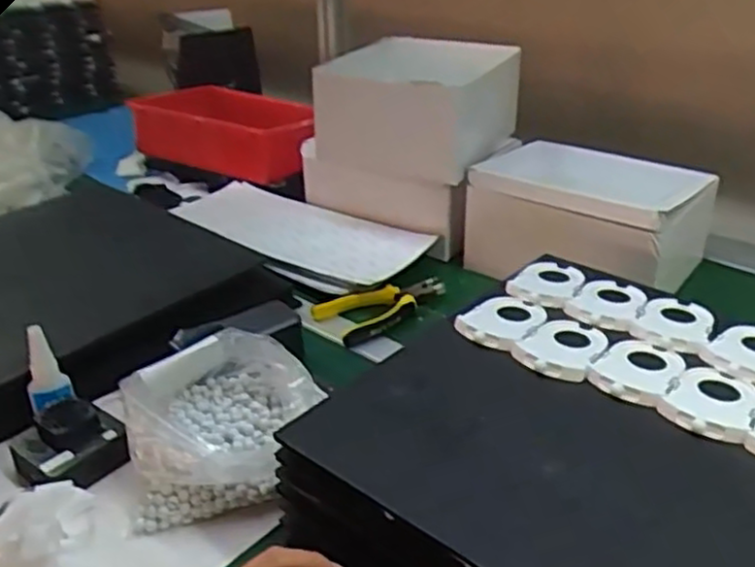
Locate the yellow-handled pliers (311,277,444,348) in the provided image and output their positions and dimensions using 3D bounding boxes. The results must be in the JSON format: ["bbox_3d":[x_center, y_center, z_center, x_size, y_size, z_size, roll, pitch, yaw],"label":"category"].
[{"bbox_3d":[0.010,0.022,0.848,0.152,0.020,0.072,-21,38,-29],"label":"yellow-handled pliers"}]

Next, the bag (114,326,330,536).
[{"bbox_3d":[-0.130,0.113,0.616,0.147,0.083,0.134,-11,34,-16],"label":"bag"}]

